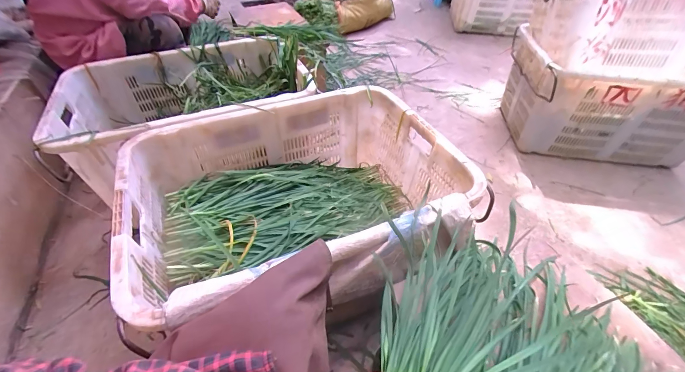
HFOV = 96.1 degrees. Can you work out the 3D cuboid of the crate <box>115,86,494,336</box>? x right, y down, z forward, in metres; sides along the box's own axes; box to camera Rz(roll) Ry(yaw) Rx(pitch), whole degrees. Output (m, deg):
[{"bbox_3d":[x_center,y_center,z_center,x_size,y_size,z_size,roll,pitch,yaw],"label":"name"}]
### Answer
[{"bbox_3d":[-0.083,0.032,0.722,0.668,0.281,0.513,-18,49,-18],"label":"crate"}]

